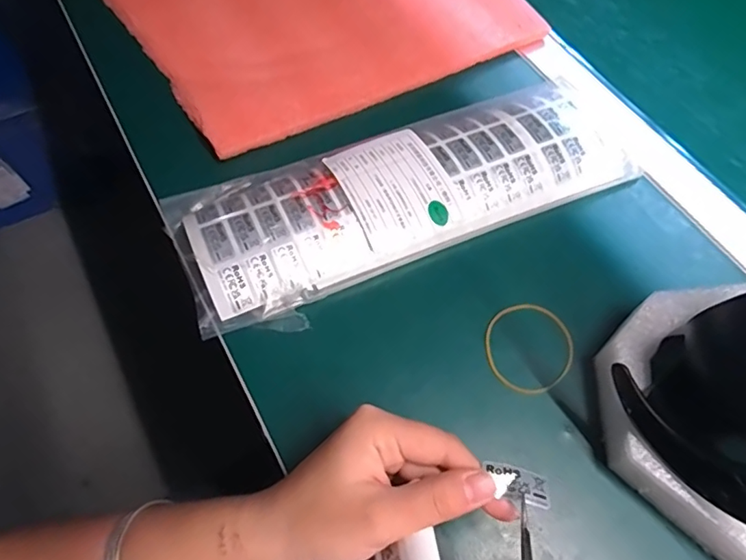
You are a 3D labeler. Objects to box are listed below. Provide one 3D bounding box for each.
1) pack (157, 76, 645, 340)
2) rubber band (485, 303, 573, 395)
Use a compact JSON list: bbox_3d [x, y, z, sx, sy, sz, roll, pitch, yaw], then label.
[{"bbox_3d":[0.028,-0.069,0.386,0.339,0.020,0.116,-21,64,-12],"label":"pack"},{"bbox_3d":[0.104,0.044,0.348,0.063,0.004,0.058,1,61,-1],"label":"rubber band"}]

